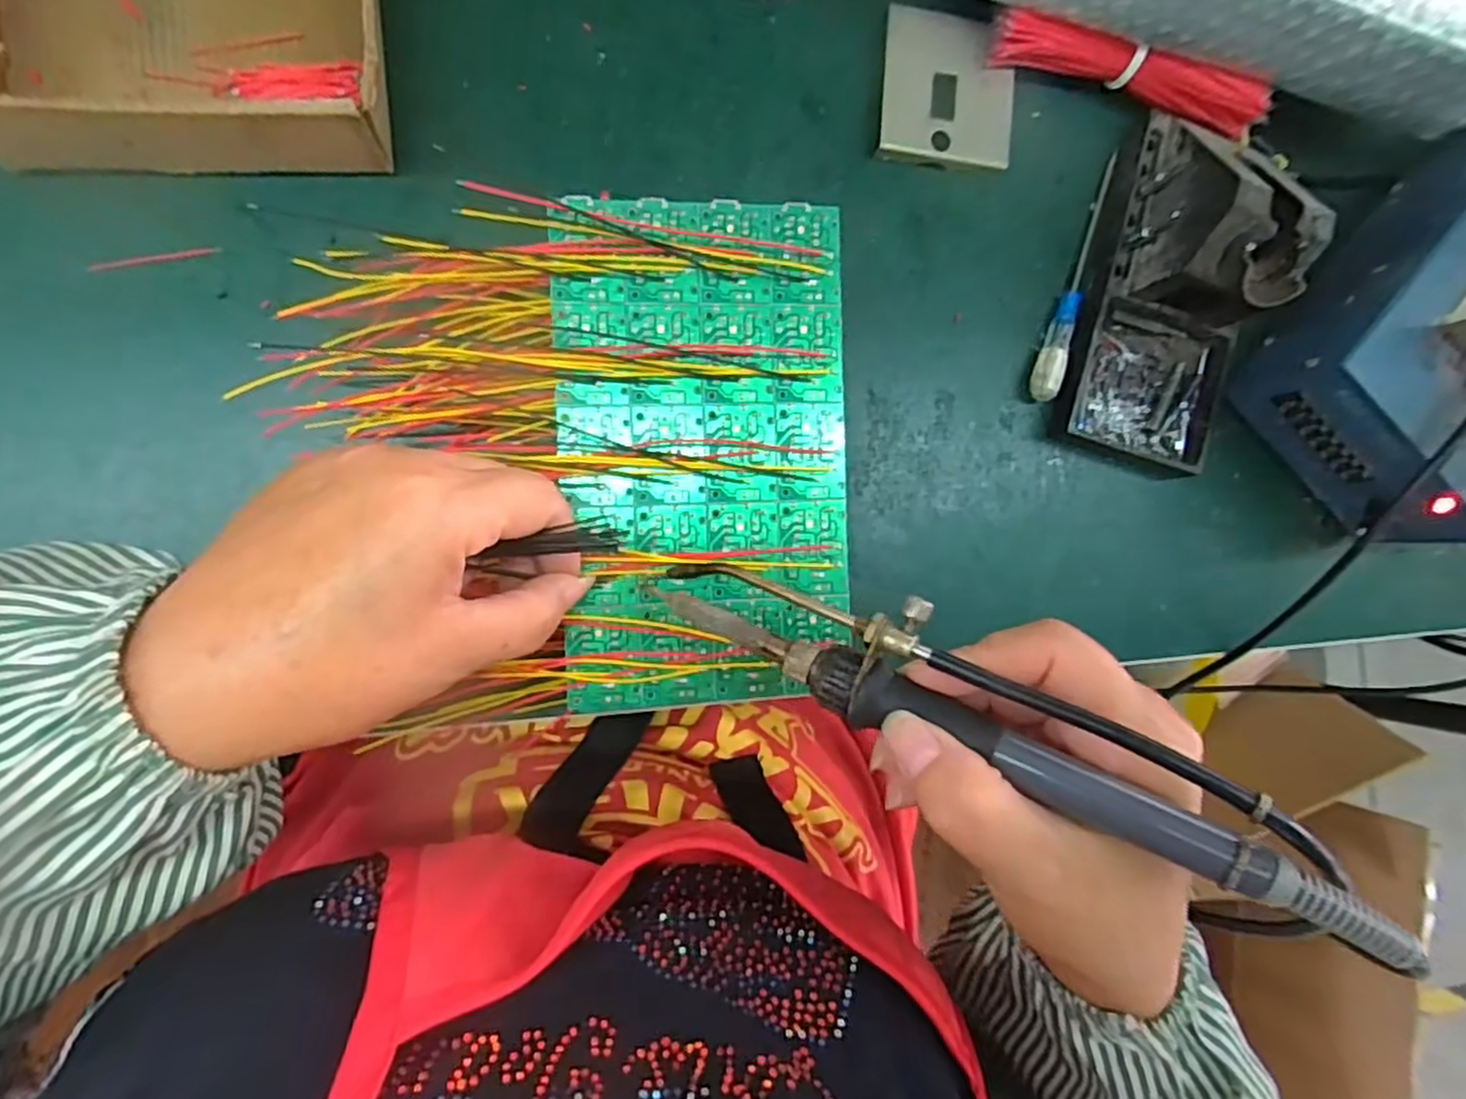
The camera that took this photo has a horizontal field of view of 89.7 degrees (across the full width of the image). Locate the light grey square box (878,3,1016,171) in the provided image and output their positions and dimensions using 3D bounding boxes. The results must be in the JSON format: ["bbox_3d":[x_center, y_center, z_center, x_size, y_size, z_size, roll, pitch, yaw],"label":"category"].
[{"bbox_3d":[0.100,-0.212,0.341,0.063,0.011,0.065,3,93,-9],"label":"light grey square box"}]

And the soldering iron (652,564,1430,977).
[{"bbox_3d":[0.069,0.042,0.202,0.197,0.029,0.034,22,90,23],"label":"soldering iron"}]

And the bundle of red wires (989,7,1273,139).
[{"bbox_3d":[0.182,-0.217,0.340,0.133,0.025,0.018,10,88,-9],"label":"bundle of red wires"}]

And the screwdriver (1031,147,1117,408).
[{"bbox_3d":[0.164,-0.131,0.352,0.012,0.012,0.123,17,87,-9],"label":"screwdriver"}]

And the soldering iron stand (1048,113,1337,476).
[{"bbox_3d":[0.209,-0.121,0.332,0.080,0.068,0.157,9,90,-9],"label":"soldering iron stand"}]

